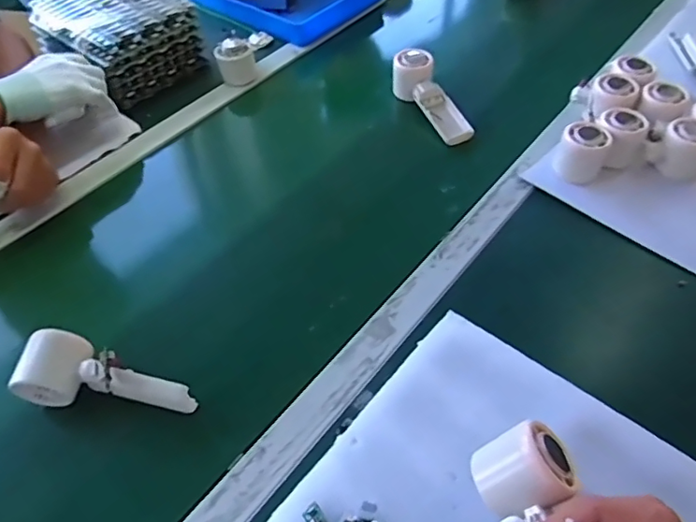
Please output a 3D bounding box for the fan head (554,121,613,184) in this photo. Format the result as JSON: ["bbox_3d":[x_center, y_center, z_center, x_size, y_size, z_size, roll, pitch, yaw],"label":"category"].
[{"bbox_3d":[0.284,-0.131,0.637,0.053,0.055,0.056,22,56,20],"label":"fan head"}]

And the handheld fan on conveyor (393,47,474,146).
[{"bbox_3d":[0.122,-0.234,0.739,0.058,0.057,0.161,-26,56,-18],"label":"handheld fan on conveyor"}]

